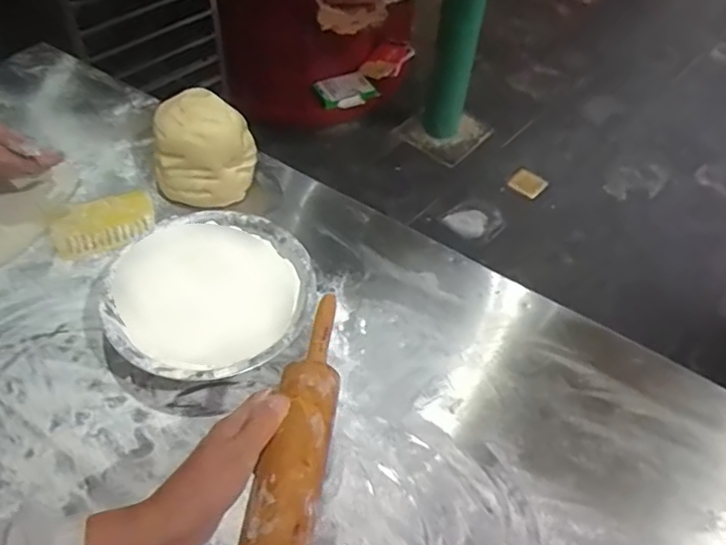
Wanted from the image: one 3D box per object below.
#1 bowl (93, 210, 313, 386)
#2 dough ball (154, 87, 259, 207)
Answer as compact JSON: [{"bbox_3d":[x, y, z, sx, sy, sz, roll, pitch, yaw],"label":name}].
[{"bbox_3d":[-0.213,0.035,0.867,0.278,0.095,0.297,1,51,-1],"label":"bowl"},{"bbox_3d":[-0.266,-0.198,1.006,0.146,0.174,0.104,15,52,10],"label":"dough ball"}]

